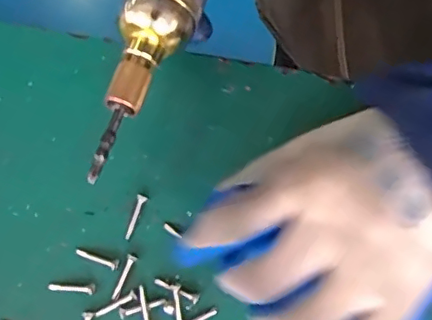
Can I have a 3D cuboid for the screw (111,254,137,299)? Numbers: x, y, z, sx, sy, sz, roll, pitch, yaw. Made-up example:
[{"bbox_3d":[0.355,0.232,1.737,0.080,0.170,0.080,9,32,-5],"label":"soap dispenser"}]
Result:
[{"bbox_3d":[-0.048,0.061,0.292,0.005,0.004,0.024,21,75,7],"label":"screw"}]

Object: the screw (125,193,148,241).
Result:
[{"bbox_3d":[-0.045,0.030,0.301,0.006,0.004,0.025,23,76,7],"label":"screw"}]

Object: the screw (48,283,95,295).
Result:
[{"bbox_3d":[-0.075,0.067,0.292,0.024,0.004,0.005,2,74,1],"label":"screw"}]

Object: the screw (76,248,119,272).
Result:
[{"bbox_3d":[-0.063,0.051,0.296,0.024,0.004,0.006,21,75,7],"label":"screw"}]

